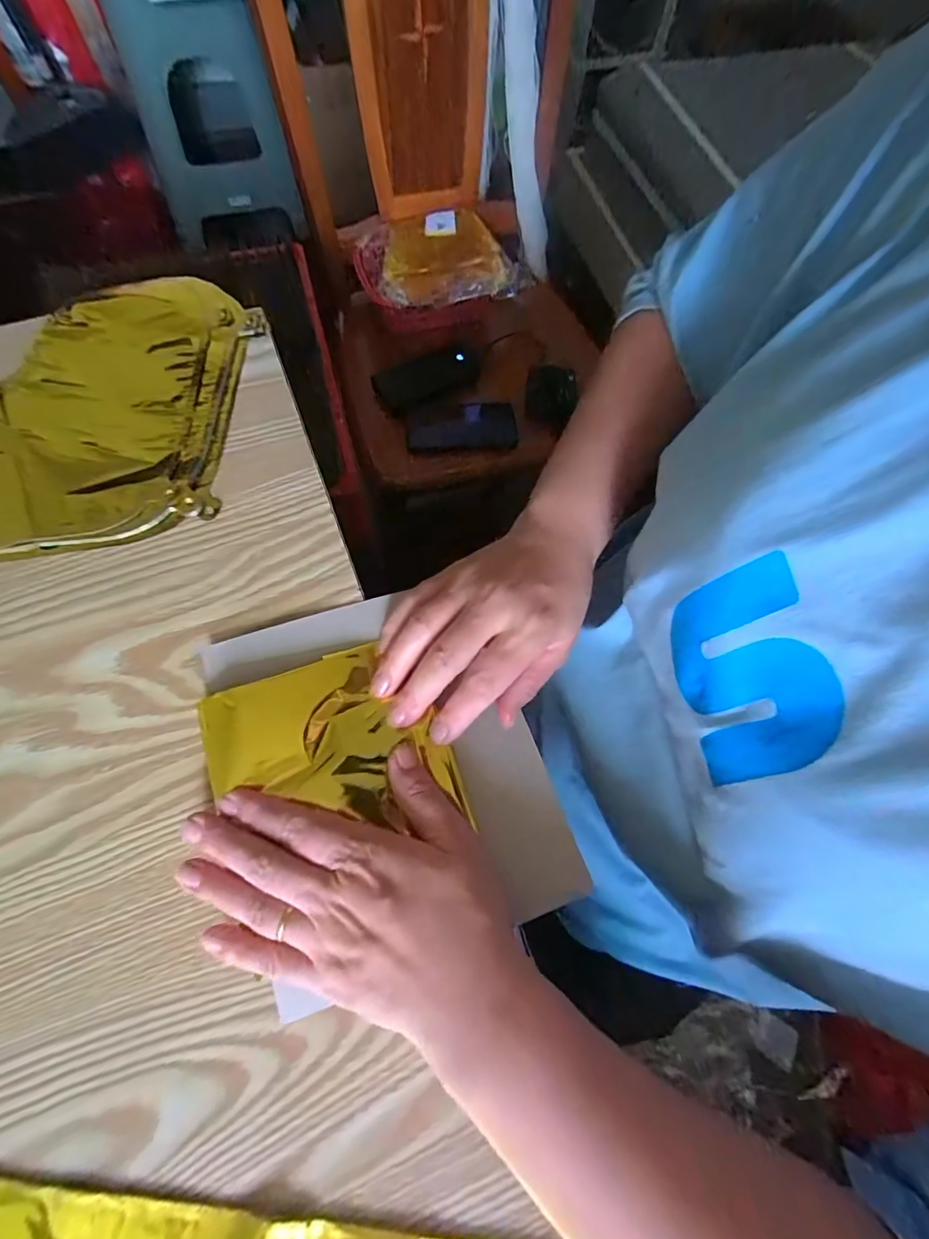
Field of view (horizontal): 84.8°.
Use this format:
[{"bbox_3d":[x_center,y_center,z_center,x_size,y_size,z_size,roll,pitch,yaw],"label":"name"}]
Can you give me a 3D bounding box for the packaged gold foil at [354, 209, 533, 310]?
[{"bbox_3d":[-0.043,-0.543,0.777,0.234,0.042,0.205,-18,72,-10],"label":"packaged gold foil"}]

